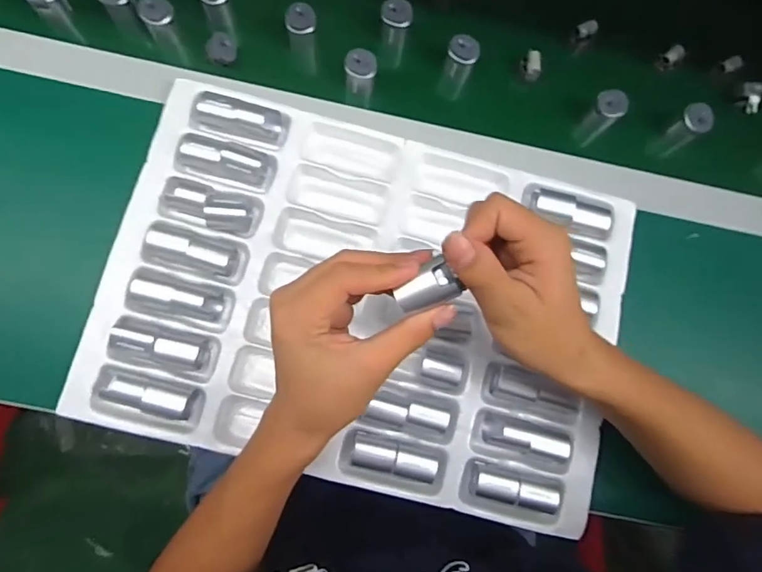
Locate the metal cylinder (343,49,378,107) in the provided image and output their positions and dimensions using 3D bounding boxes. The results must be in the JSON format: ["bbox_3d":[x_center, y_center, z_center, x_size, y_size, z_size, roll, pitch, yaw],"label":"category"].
[{"bbox_3d":[-0.021,-0.208,0.501,0.030,0.067,0.026,0,84,-5],"label":"metal cylinder"}]

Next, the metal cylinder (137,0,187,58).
[{"bbox_3d":[-0.216,-0.259,0.498,0.029,0.067,0.024,-20,86,-7],"label":"metal cylinder"}]

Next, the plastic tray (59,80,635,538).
[{"bbox_3d":[-0.008,0.010,0.449,0.452,0.036,0.315,15,83,-3],"label":"plastic tray"}]

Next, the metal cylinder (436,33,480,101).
[{"bbox_3d":[0.079,-0.227,0.519,0.031,0.077,0.027,27,82,-2],"label":"metal cylinder"}]

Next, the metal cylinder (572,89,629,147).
[{"bbox_3d":[0.230,-0.177,0.526,0.030,0.071,0.030,1,84,-5],"label":"metal cylinder"}]

